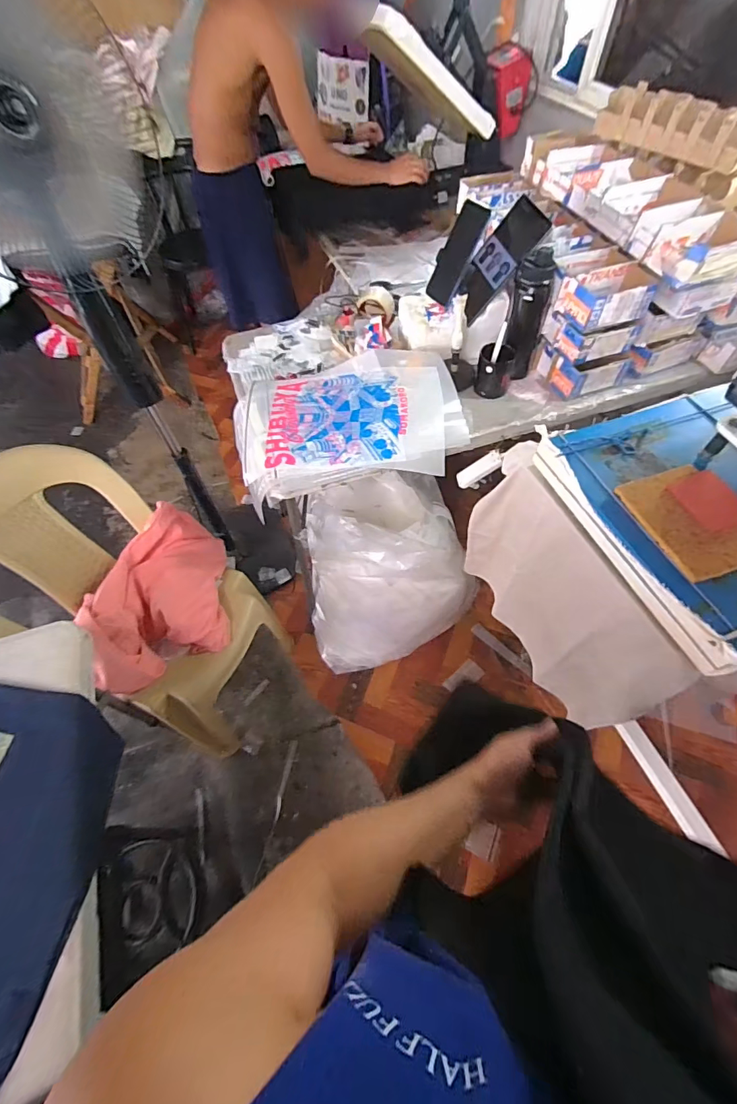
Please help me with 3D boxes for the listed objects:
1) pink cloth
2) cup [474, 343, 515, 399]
[{"bbox_3d":[-0.521,0.093,1.104,0.312,0.126,0.458,-9,58,-8],"label":"pink cloth"},{"bbox_3d":[0.302,-0.438,1.075,0.082,0.101,0.090,1,57,-1],"label":"cup"}]

